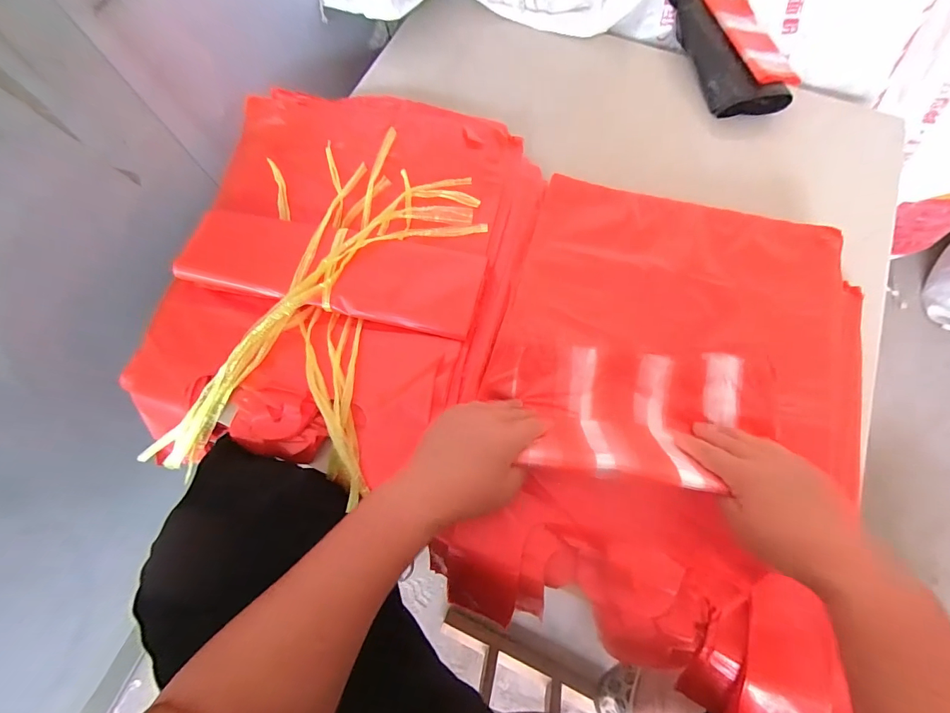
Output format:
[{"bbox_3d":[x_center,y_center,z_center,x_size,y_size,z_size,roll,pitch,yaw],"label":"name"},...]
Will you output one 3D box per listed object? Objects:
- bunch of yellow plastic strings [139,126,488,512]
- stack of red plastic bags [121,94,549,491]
[{"bbox_3d":[-0.174,-0.073,0.490,0.297,0.066,0.460,13,71,5],"label":"bunch of yellow plastic strings"},{"bbox_3d":[-0.156,-0.109,0.497,0.407,0.057,0.513,11,72,3],"label":"stack of red plastic bags"}]

